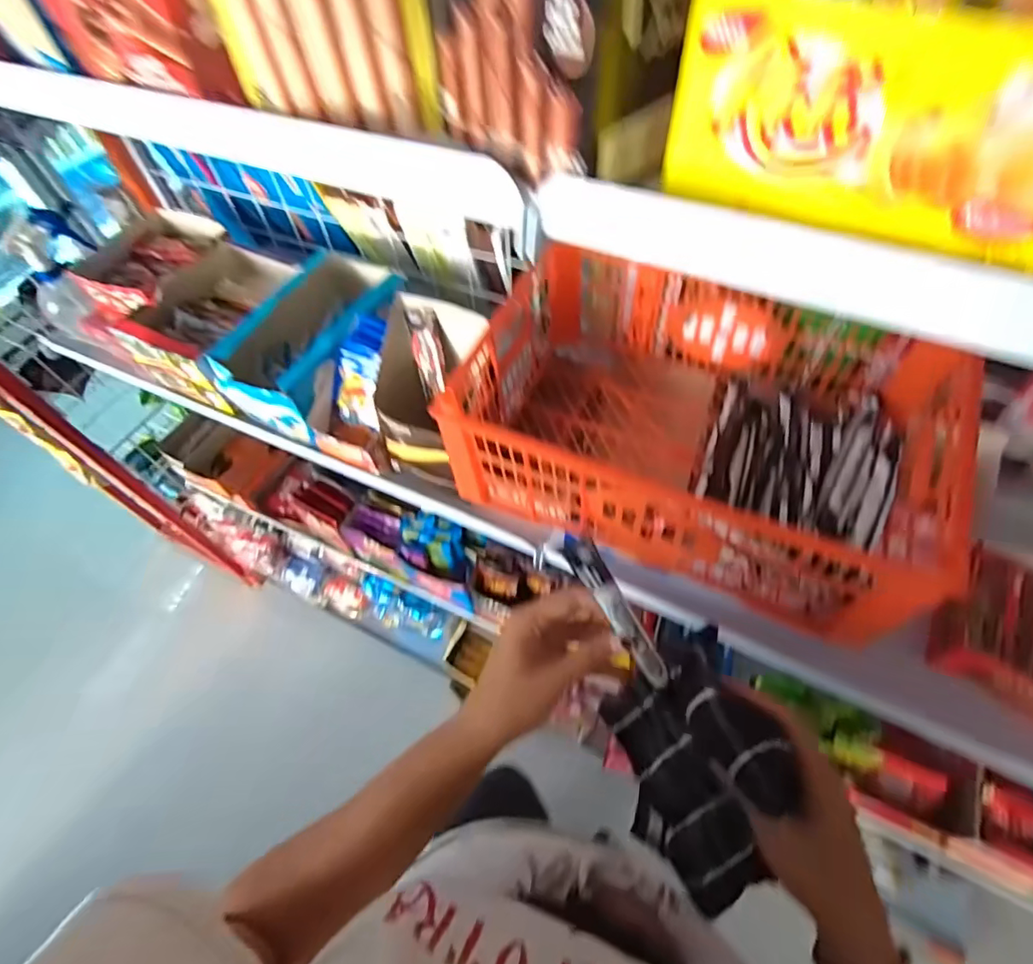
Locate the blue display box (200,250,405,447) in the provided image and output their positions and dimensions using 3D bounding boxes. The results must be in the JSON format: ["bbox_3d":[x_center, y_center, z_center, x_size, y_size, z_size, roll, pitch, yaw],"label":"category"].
[{"bbox_3d":[-0.256,-0.195,0.697,0.147,0.090,0.276,22,62,17],"label":"blue display box"}]

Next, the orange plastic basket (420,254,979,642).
[{"bbox_3d":[0.171,-0.070,0.519,0.393,0.142,0.284,19,61,15],"label":"orange plastic basket"}]

